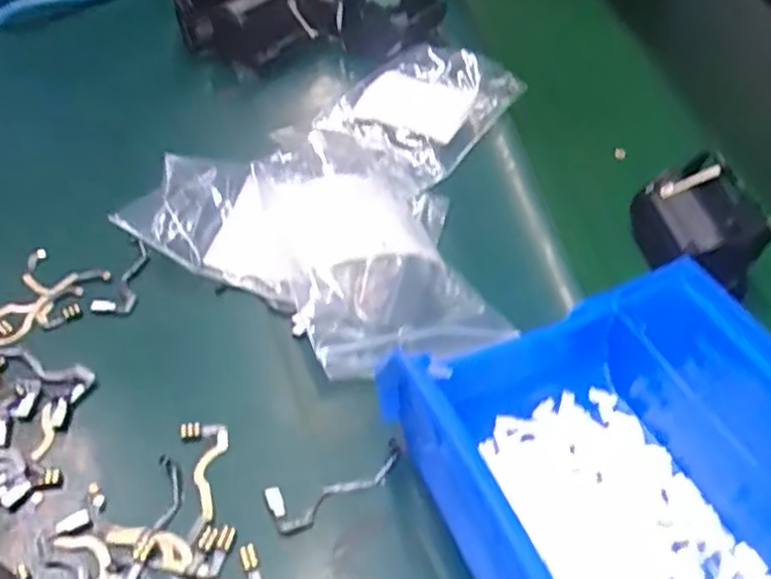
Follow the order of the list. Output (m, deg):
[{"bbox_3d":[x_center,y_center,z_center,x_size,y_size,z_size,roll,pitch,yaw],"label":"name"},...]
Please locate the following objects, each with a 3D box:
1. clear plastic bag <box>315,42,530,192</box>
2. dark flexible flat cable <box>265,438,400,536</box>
[{"bbox_3d":[0.022,-0.124,0.462,0.097,0.019,0.128,26,48,22],"label":"clear plastic bag"},{"bbox_3d":[-0.016,0.072,0.264,0.053,0.005,0.017,-19,48,-21],"label":"dark flexible flat cable"}]

